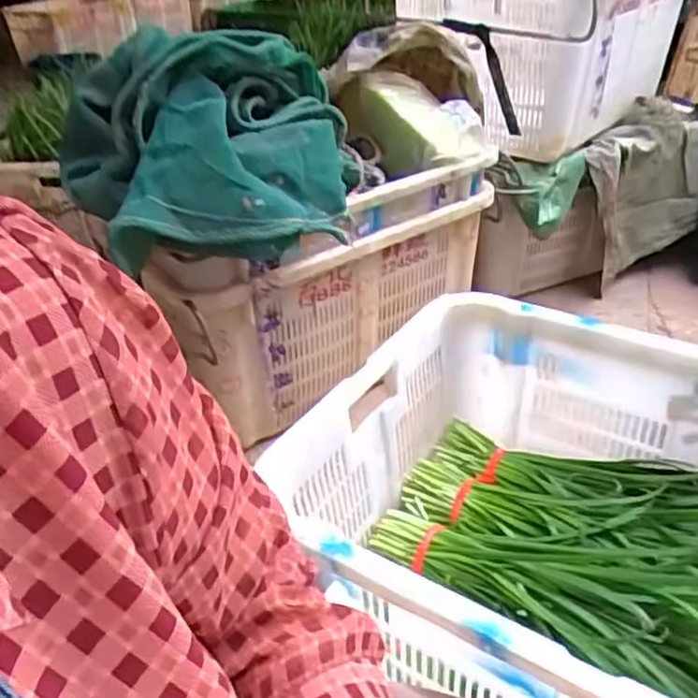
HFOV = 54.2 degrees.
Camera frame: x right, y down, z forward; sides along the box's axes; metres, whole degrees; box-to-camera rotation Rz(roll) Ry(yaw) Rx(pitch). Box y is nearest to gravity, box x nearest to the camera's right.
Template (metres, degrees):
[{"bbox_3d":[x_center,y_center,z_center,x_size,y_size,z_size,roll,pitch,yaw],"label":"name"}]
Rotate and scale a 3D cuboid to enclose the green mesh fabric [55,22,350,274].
[{"bbox_3d":[-0.206,-0.322,1.013,0.421,0.241,0.385,-7,34,-5],"label":"green mesh fabric"}]

